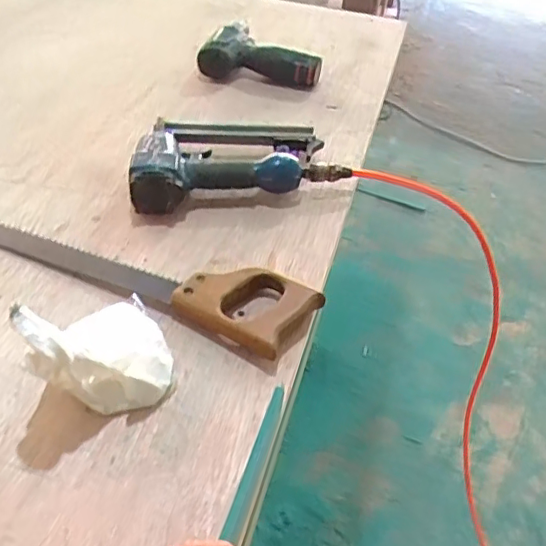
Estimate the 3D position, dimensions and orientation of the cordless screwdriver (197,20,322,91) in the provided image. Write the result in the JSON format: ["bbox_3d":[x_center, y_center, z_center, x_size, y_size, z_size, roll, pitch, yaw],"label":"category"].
[{"bbox_3d":[-0.015,-0.354,0.961,0.193,0.046,0.129,18,42,12],"label":"cordless screwdriver"}]

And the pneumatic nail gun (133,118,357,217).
[{"bbox_3d":[-0.047,-0.142,0.726,0.254,0.058,0.154,-6,43,-12],"label":"pneumatic nail gun"}]

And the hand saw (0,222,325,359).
[{"bbox_3d":[-0.142,-0.015,0.584,0.380,0.033,0.082,21,44,16],"label":"hand saw"}]

